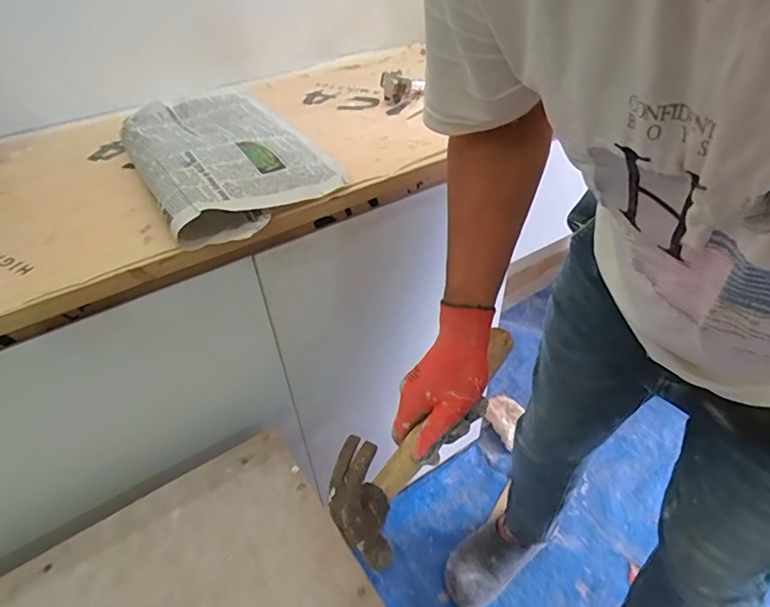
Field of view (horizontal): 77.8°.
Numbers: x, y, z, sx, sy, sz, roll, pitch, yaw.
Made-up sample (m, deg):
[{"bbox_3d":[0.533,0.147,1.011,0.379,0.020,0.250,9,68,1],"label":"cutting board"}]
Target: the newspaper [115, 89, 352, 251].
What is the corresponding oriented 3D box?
[{"bbox_3d":[-0.175,-0.171,0.535,0.188,0.034,0.266,-24,47,-22],"label":"newspaper"}]

